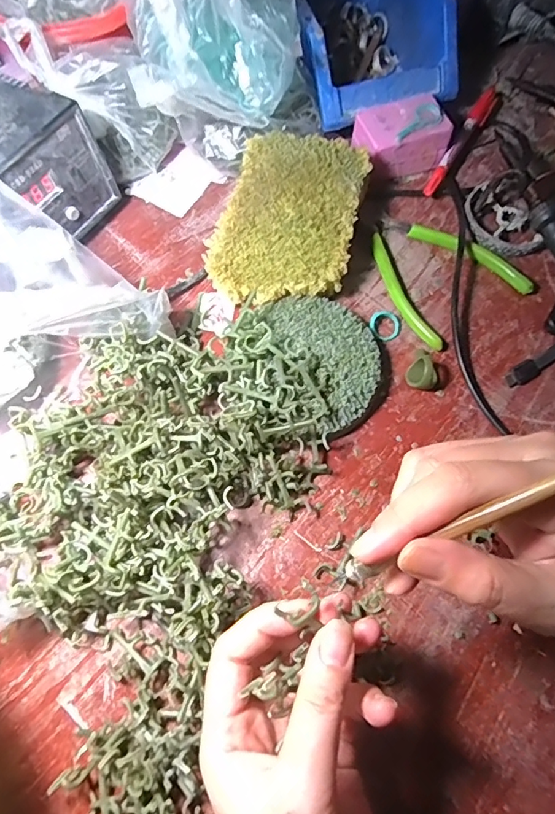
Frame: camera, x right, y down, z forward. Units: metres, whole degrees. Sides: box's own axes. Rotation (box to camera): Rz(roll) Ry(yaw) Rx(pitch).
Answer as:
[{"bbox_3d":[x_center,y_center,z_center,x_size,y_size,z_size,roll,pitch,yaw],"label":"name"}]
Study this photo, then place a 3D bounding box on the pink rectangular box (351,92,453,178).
[{"bbox_3d":[0.101,-0.224,0.404,0.069,0.039,0.045,-19,70,-7],"label":"pink rectangular box"}]

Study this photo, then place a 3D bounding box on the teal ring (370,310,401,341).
[{"bbox_3d":[0.079,-0.060,0.355,0.022,0.007,0.022,0,69,0],"label":"teal ring"}]

